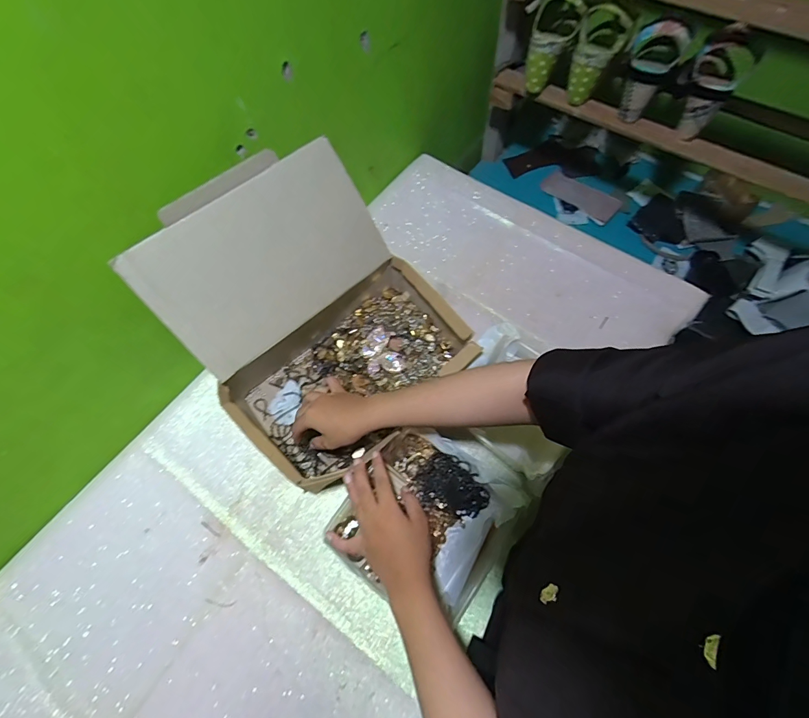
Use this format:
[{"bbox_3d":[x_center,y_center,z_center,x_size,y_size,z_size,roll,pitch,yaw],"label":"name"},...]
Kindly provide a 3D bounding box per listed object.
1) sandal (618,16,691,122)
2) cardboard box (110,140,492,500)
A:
[{"bbox_3d":[0.398,-0.469,0.637,0.081,0.143,0.072,25,71,12],"label":"sandal"},{"bbox_3d":[-0.118,-0.055,0.540,0.321,0.246,0.329,-36,71,-12],"label":"cardboard box"}]

